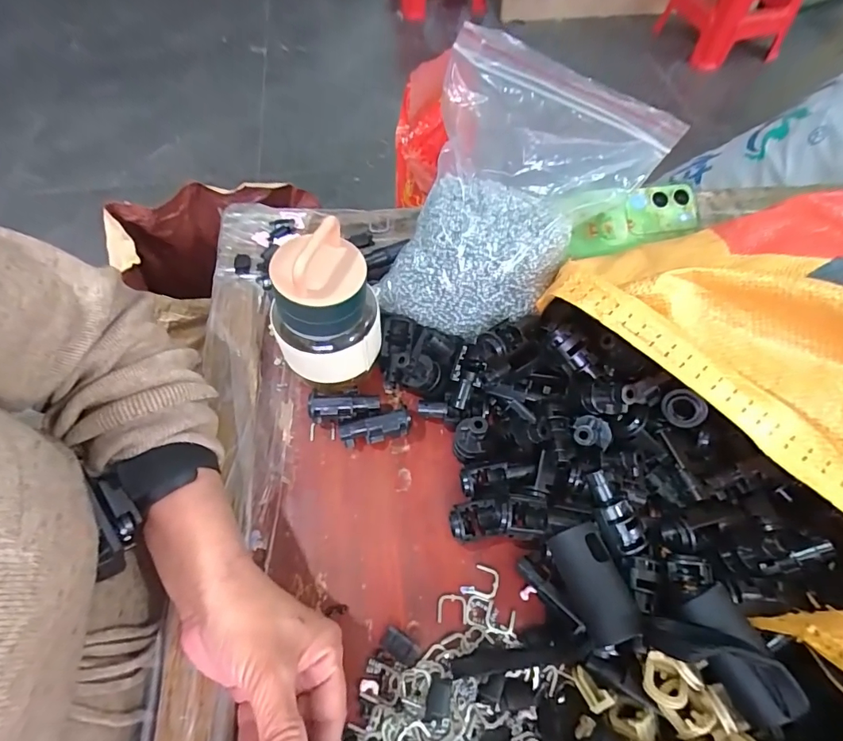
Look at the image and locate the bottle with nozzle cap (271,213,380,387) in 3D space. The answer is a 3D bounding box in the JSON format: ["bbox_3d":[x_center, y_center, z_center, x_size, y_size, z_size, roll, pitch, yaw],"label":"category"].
[{"bbox_3d":[-0.068,-0.041,0.312,0.074,0.115,0.058,-8,60,-6],"label":"bottle with nozzle cap"}]

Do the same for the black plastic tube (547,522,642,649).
[{"bbox_3d":[0.099,0.125,0.262,0.028,0.029,0.060,-16,61,-10],"label":"black plastic tube"}]

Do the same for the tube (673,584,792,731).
[{"bbox_3d":[0.165,0.151,0.240,0.026,0.030,0.062,-16,61,-10],"label":"tube"}]

